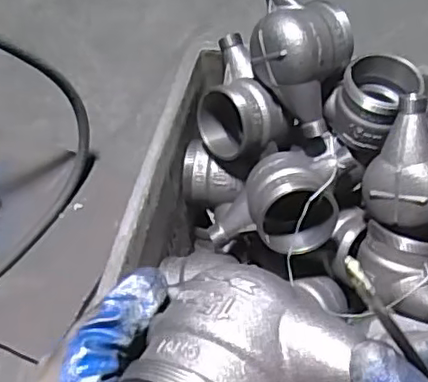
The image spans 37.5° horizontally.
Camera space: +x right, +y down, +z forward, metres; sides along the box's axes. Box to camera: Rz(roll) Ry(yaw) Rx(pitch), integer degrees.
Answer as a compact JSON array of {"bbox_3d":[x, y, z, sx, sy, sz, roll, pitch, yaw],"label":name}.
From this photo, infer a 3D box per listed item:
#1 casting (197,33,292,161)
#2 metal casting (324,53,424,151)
[{"bbox_3d":[0.021,-0.092,0.672,0.083,0.074,0.113,-30,59,-15],"label":"casting"},{"bbox_3d":[0.164,-0.091,0.647,0.080,0.074,0.079,33,64,24],"label":"metal casting"}]

